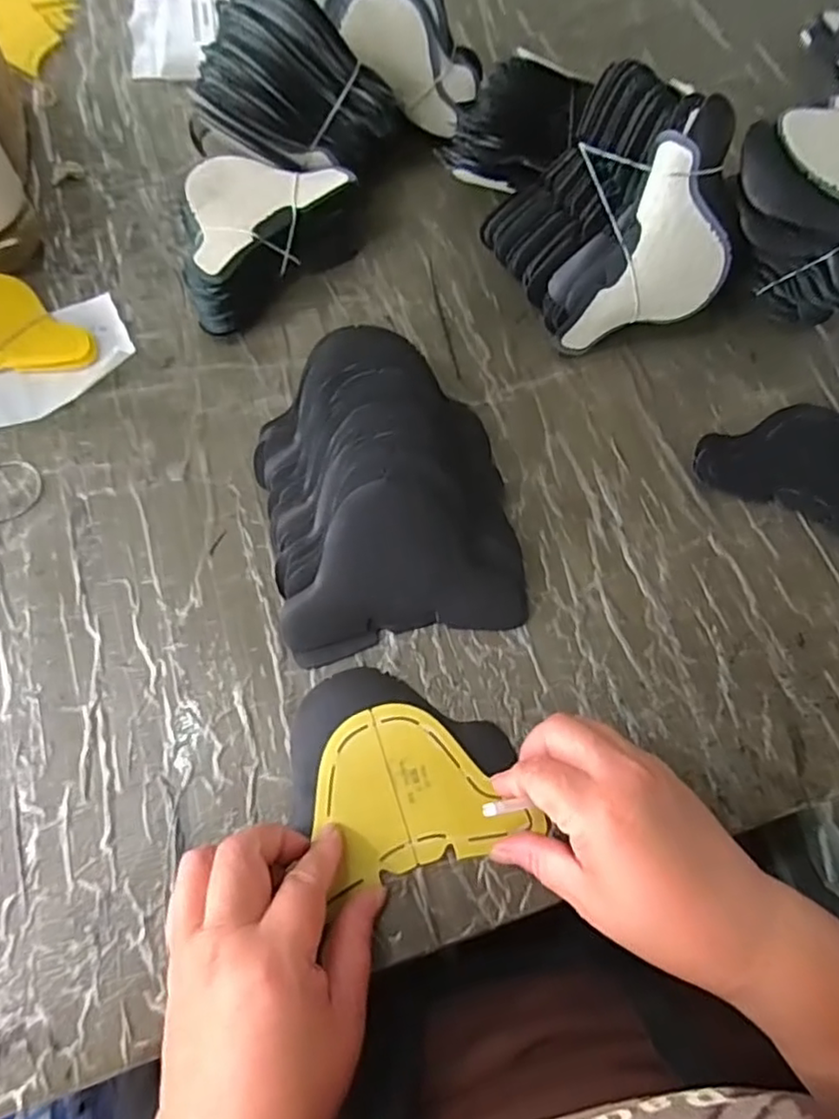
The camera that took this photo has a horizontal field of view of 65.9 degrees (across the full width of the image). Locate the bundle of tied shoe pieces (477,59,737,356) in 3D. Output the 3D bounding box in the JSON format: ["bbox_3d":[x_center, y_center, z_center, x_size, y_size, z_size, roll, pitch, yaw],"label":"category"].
[{"bbox_3d":[0.131,-0.233,0.438,0.122,0.118,0.144,-25,70,-11],"label":"bundle of tied shoe pieces"}]

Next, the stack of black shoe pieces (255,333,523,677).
[{"bbox_3d":[-0.021,-0.050,0.390,0.147,0.052,0.198,-10,68,-5],"label":"stack of black shoe pieces"}]

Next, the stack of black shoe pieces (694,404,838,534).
[{"bbox_3d":[0.260,-0.062,0.427,0.140,0.014,0.084,25,69,9],"label":"stack of black shoe pieces"}]

